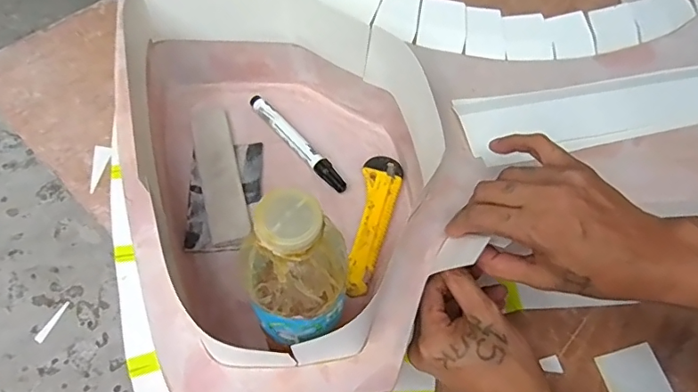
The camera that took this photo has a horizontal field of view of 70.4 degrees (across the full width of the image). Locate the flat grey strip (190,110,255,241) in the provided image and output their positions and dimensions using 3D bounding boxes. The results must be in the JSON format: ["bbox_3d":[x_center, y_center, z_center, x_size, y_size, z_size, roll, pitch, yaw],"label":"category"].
[{"bbox_3d":[-0.126,-0.026,0.481,0.038,0.015,0.149,-13,61,-11],"label":"flat grey strip"}]

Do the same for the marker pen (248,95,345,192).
[{"bbox_3d":[-0.053,-0.055,0.500,0.016,0.010,0.143,-36,68,-22],"label":"marker pen"}]

